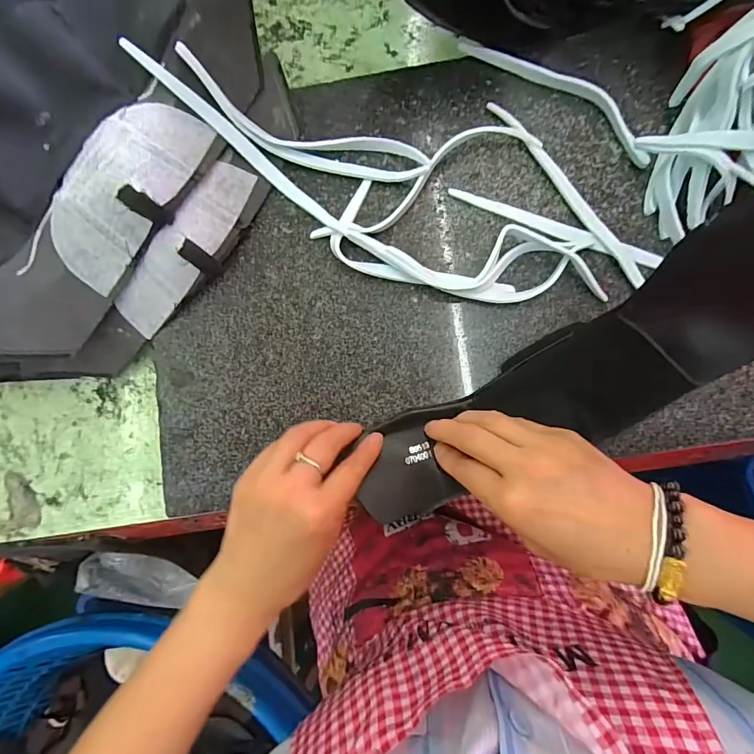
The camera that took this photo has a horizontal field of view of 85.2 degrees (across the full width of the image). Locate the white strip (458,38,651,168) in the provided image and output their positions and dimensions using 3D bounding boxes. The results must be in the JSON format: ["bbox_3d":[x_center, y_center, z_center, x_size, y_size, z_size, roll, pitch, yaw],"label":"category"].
[{"bbox_3d":[0.144,-0.227,0.324,0.177,0.012,0.026,39,87,8],"label":"white strip"}]

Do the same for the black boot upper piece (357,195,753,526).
[{"bbox_3d":[0.107,0.010,0.244,0.272,0.087,0.074,-37,80,35],"label":"black boot upper piece"}]

